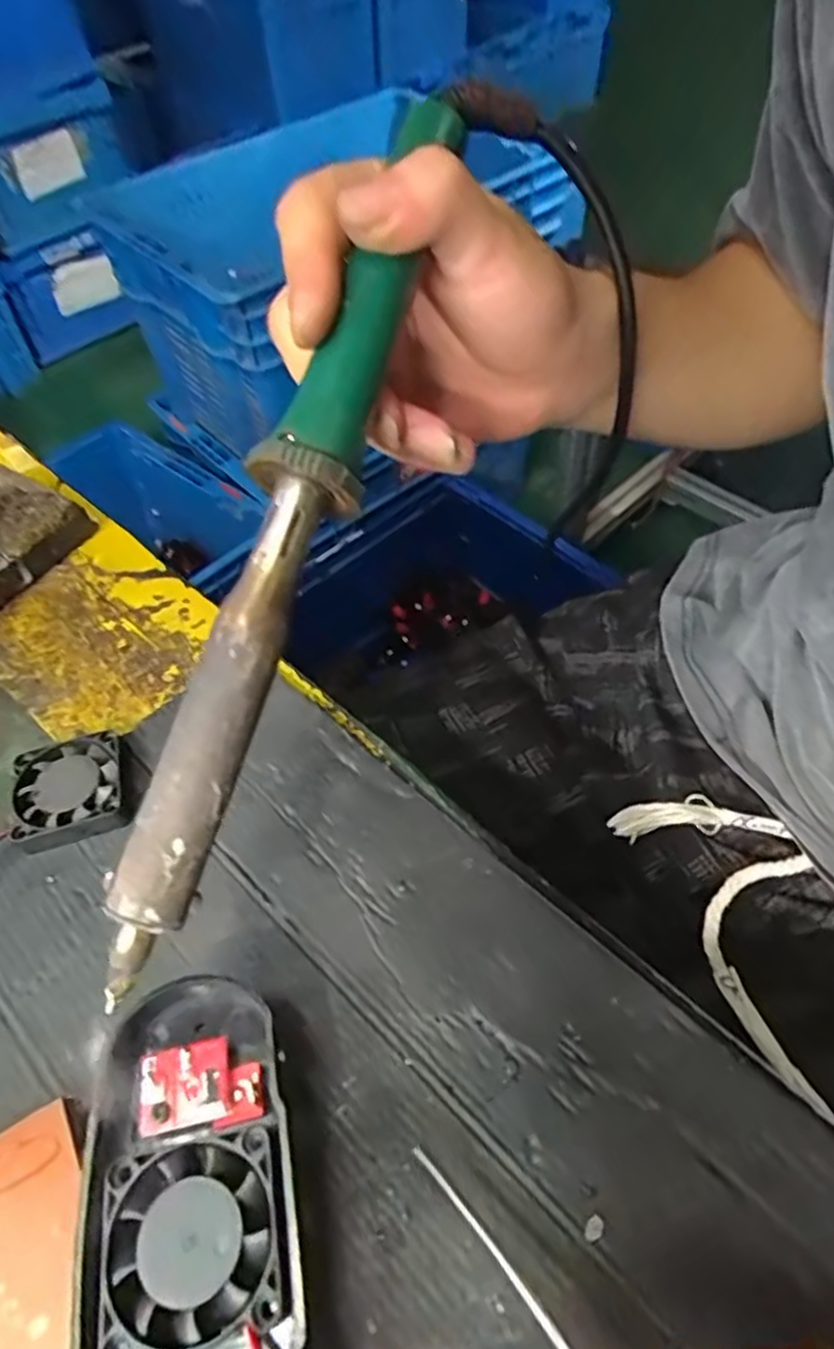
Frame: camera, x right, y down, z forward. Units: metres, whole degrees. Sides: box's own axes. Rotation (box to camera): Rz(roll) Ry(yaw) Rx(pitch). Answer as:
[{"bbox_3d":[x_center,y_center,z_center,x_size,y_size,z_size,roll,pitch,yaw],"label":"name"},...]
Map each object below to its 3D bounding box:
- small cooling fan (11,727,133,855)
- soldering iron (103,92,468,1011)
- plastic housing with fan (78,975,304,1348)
[{"bbox_3d":[-0.132,0.045,0.278,0.039,0.014,0.040,-16,55,-8],"label":"small cooling fan"},{"bbox_3d":[-0.032,-0.049,0.195,0.025,0.019,0.259,16,80,14],"label":"soldering iron"},{"bbox_3d":[-0.054,0.132,0.174,0.048,0.020,0.113,-14,52,-8],"label":"plastic housing with fan"}]

